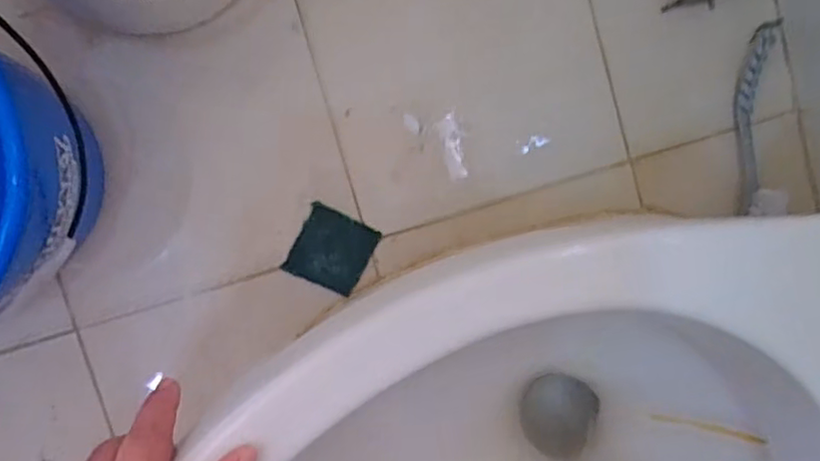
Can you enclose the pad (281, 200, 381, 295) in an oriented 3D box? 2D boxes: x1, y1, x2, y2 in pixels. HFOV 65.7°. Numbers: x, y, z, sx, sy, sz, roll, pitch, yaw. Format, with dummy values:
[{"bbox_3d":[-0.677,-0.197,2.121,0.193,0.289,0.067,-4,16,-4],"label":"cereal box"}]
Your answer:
[{"bbox_3d":[-0.079,0.021,0.656,0.074,0.004,0.075,28,90,-9],"label":"pad"}]

